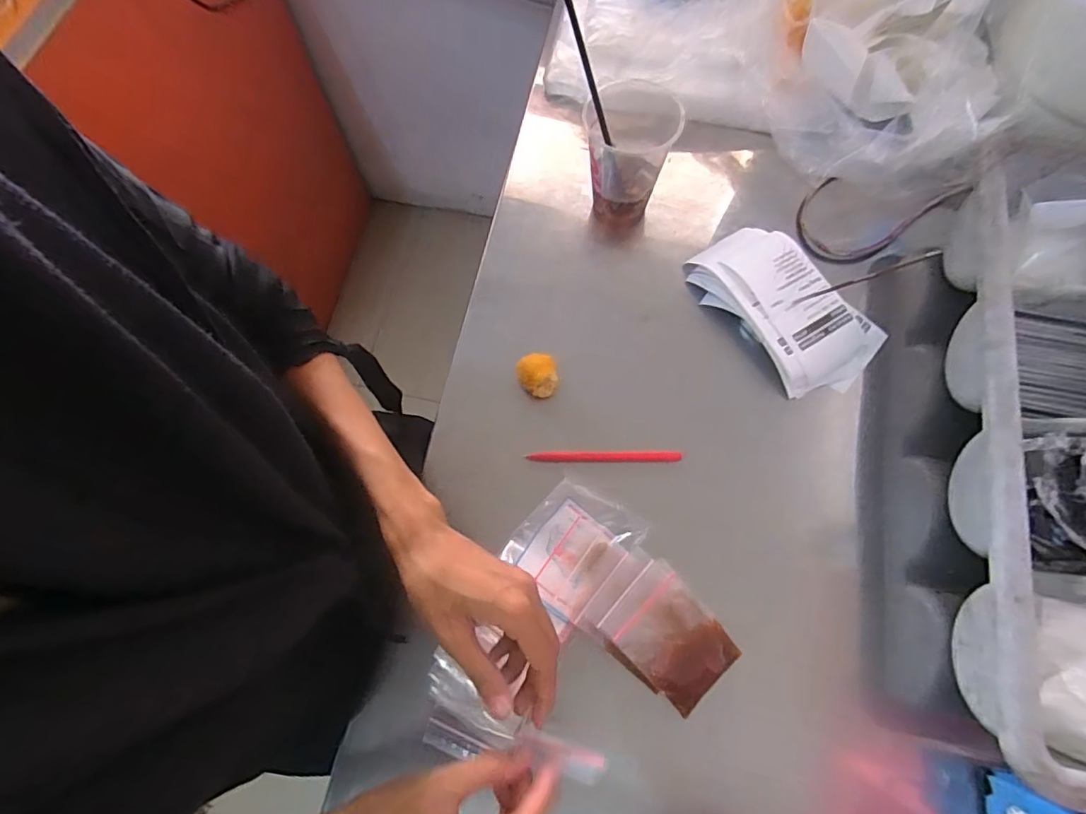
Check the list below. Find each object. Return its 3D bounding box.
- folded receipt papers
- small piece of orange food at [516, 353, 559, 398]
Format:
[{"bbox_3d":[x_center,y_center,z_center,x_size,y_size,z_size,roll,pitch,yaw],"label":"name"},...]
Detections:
[{"bbox_3d":[0.224,-0.094,0.499,0.104,0.031,0.176,-40,75,-11],"label":"folded receipt papers"},{"bbox_3d":[-0.005,-0.025,0.495,0.034,0.049,0.032,-13,71,-3],"label":"small piece of orange food"}]

